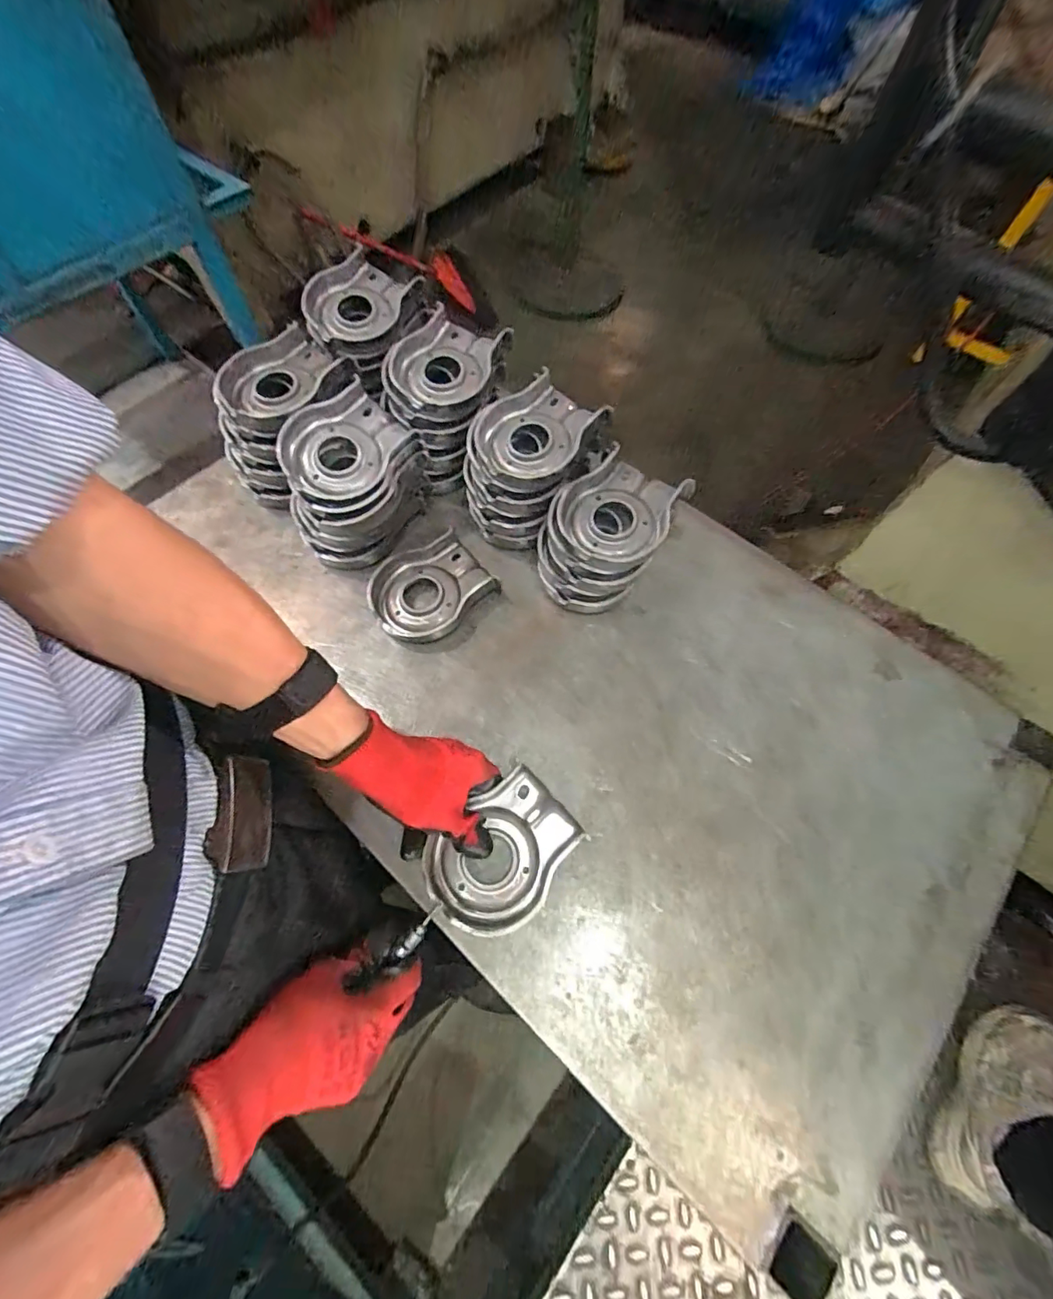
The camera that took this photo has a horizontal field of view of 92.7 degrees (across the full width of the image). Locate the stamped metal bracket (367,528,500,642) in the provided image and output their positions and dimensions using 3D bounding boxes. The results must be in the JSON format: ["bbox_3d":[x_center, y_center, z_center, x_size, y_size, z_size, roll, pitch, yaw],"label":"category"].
[{"bbox_3d":[-0.103,-0.064,0.531,0.121,0.026,0.101,-34,70,-17],"label":"stamped metal bracket"}]

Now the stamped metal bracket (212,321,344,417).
[{"bbox_3d":[-0.258,-0.283,0.519,0.087,0.022,0.123,28,67,11],"label":"stamped metal bracket"}]

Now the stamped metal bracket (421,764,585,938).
[{"bbox_3d":[-0.020,0.165,0.410,0.094,0.027,0.122,38,69,16],"label":"stamped metal bracket"}]

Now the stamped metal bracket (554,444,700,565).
[{"bbox_3d":[0.088,-0.133,0.493,0.112,0.033,0.123,25,66,10],"label":"stamped metal bracket"}]

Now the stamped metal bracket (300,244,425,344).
[{"bbox_3d":[-0.193,-0.398,0.568,0.093,0.029,0.135,16,65,6],"label":"stamped metal bracket"}]

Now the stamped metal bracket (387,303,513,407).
[{"bbox_3d":[-0.089,-0.309,0.537,0.109,0.022,0.124,15,65,5],"label":"stamped metal bracket"}]

